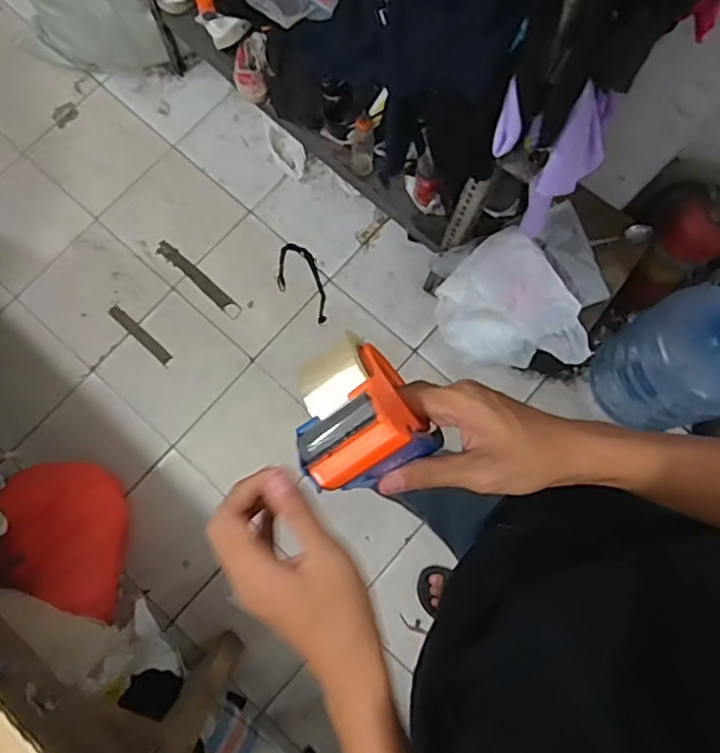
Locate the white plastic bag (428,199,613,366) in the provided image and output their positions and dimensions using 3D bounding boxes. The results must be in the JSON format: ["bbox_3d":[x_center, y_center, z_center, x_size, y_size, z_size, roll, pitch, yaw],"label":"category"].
[{"bbox_3d":[0.340,-0.181,1.283,0.346,0.159,0.304,-17,78,-3],"label":"white plastic bag"}]

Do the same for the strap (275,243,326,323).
[{"bbox_3d":[-0.164,-0.255,1.681,0.116,0.012,0.240,-17,78,-3],"label":"strap"}]

